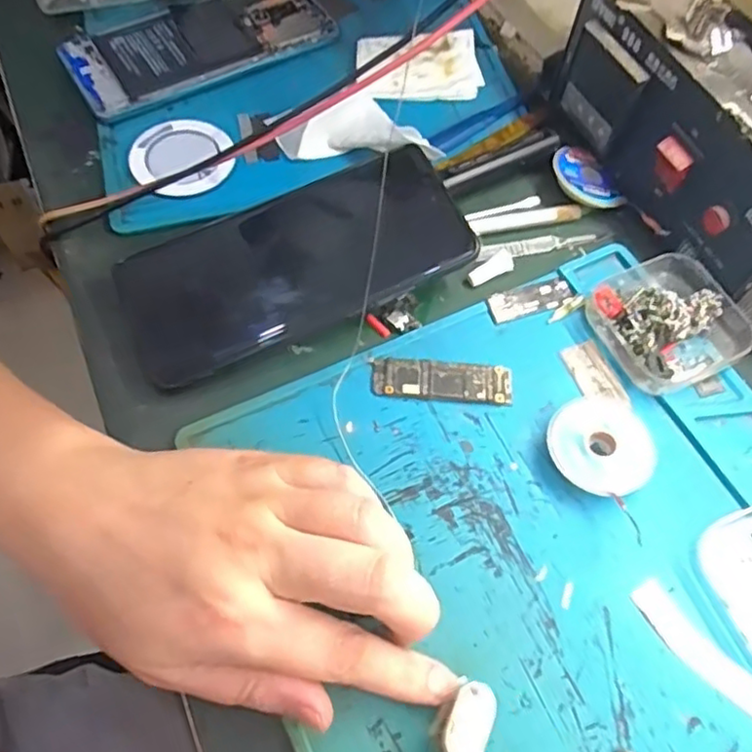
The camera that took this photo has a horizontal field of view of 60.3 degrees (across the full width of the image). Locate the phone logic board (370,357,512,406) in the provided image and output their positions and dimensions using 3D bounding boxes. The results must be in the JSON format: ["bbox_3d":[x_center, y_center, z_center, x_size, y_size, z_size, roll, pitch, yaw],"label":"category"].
[{"bbox_3d":[0.031,0.002,0.302,0.065,0.005,0.019,4,62,1],"label":"phone logic board"}]

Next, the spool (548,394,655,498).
[{"bbox_3d":[0.100,0.031,0.284,0.046,0.012,0.044,0,62,-1],"label":"spool"}]

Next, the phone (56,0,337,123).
[{"bbox_3d":[-0.108,-0.209,0.404,0.161,0.011,0.071,-29,66,-15],"label":"phone"}]

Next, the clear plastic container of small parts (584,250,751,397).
[{"bbox_3d":[0.143,-0.028,0.310,0.066,0.020,0.063,-22,65,-12],"label":"clear plastic container of small parts"}]

